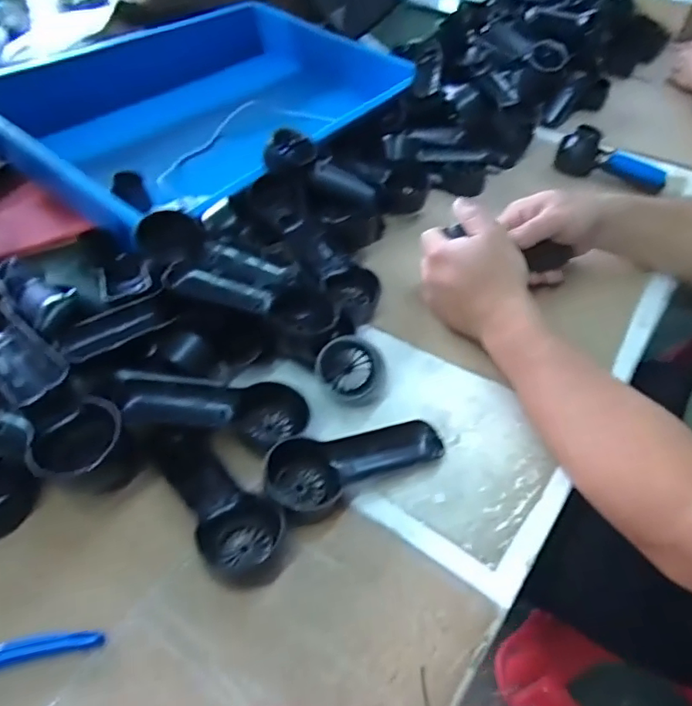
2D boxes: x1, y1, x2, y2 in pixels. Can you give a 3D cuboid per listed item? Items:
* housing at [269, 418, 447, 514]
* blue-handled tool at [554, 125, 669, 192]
[{"bbox_3d":[0.009,0.084,0.448,0.146,0.032,0.051,-17,50,-18],"label":"housing"},{"bbox_3d":[0.371,-0.271,0.765,0.145,0.049,0.049,20,49,15],"label":"blue-handled tool"}]

